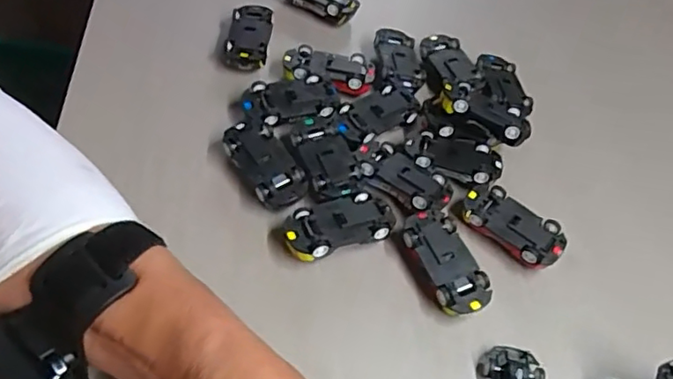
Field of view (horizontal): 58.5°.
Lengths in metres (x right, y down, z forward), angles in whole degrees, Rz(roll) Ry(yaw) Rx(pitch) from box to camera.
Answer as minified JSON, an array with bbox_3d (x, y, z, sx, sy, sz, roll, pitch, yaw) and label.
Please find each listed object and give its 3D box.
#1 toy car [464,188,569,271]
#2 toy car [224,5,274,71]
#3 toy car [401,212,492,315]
[{"bbox_3d":[0.109,0.025,0.374,0.063,0.022,0.031,37,54,18],"label":"toy car"},{"bbox_3d":[-0.064,-0.111,0.440,0.030,0.019,0.061,7,50,-6],"label":"toy car"},{"bbox_3d":[0.063,0.043,0.346,0.031,0.019,0.063,-16,56,-23],"label":"toy car"}]

